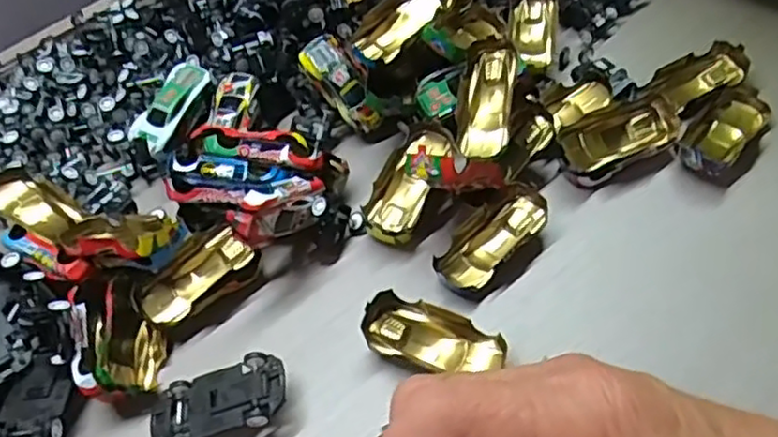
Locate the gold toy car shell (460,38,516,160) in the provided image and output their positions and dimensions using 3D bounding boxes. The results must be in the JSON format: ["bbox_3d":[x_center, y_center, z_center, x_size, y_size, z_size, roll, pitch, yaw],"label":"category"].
[{"bbox_3d":[0.052,-0.063,0.367,0.025,0.015,0.063,6,80,9],"label":"gold toy car shell"}]

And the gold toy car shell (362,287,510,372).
[{"bbox_3d":[0.020,0.055,0.312,0.063,0.014,0.027,13,55,18],"label":"gold toy car shell"}]

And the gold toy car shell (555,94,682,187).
[{"bbox_3d":[0.122,-0.041,0.366,0.065,0.020,0.032,-21,52,-8],"label":"gold toy car shell"}]

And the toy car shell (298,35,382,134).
[{"bbox_3d":[-0.026,-0.078,0.398,0.024,0.016,0.061,-35,90,-18],"label":"toy car shell"}]

